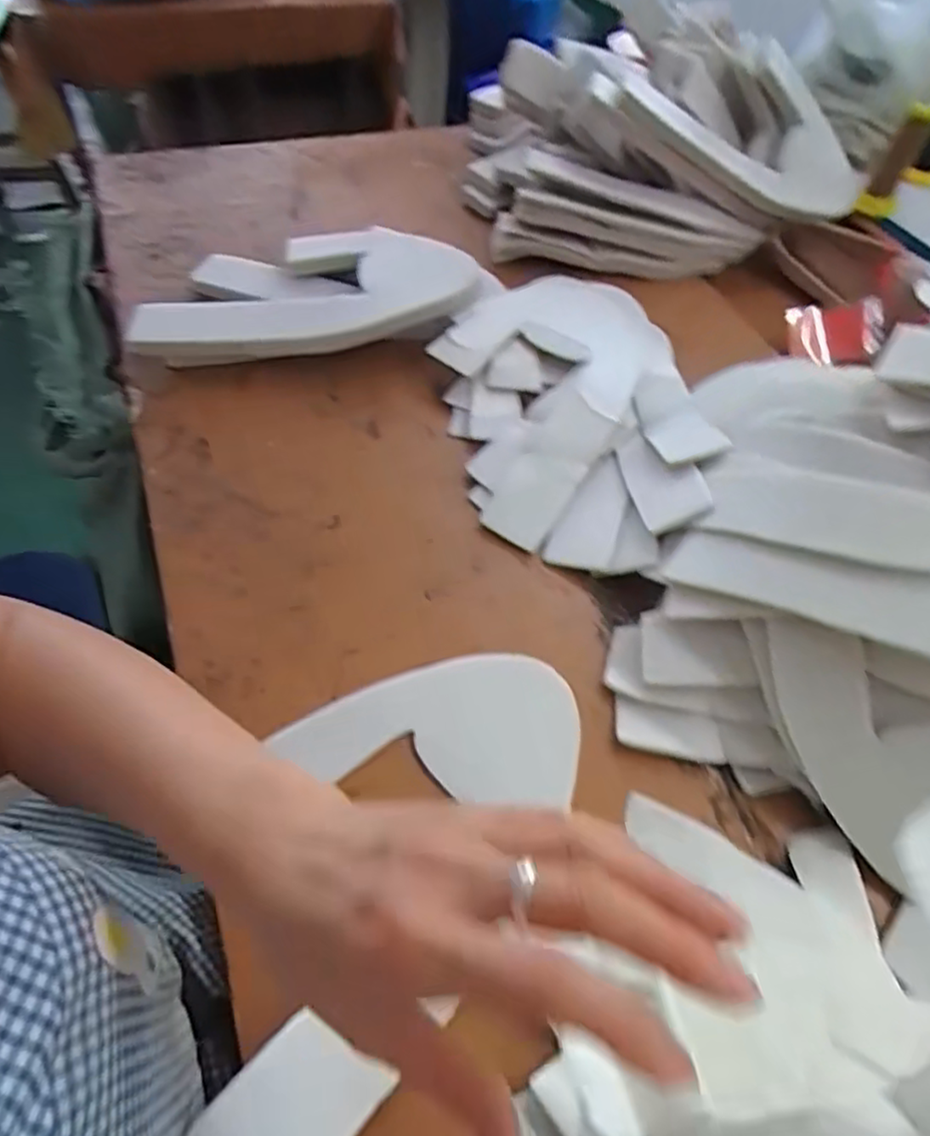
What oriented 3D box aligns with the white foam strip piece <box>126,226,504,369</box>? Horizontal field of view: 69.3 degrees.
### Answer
[{"bbox_3d":[-0.153,-0.301,0.740,0.377,0.052,0.196,-2,55,-7],"label":"white foam strip piece"}]

